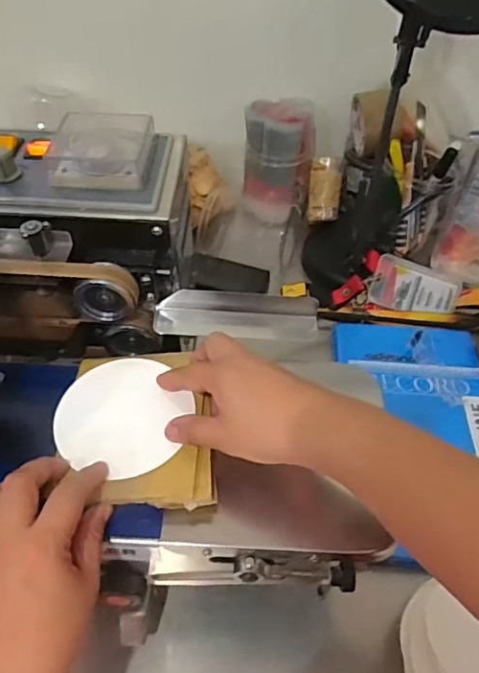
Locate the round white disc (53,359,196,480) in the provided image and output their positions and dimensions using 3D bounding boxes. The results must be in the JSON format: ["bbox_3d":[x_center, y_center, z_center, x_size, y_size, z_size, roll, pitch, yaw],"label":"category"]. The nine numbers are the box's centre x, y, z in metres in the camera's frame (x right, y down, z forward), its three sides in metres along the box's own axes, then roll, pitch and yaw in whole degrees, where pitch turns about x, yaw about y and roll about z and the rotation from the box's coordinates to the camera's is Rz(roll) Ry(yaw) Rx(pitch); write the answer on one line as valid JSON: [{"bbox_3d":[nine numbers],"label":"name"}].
[{"bbox_3d":[-0.082,0.055,0.376,0.086,0.010,0.090,1,49,-1],"label":"round white disc"}]

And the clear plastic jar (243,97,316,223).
[{"bbox_3d":[0.057,-0.254,0.783,0.100,0.146,0.086,5,49,3],"label":"clear plastic jar"}]

